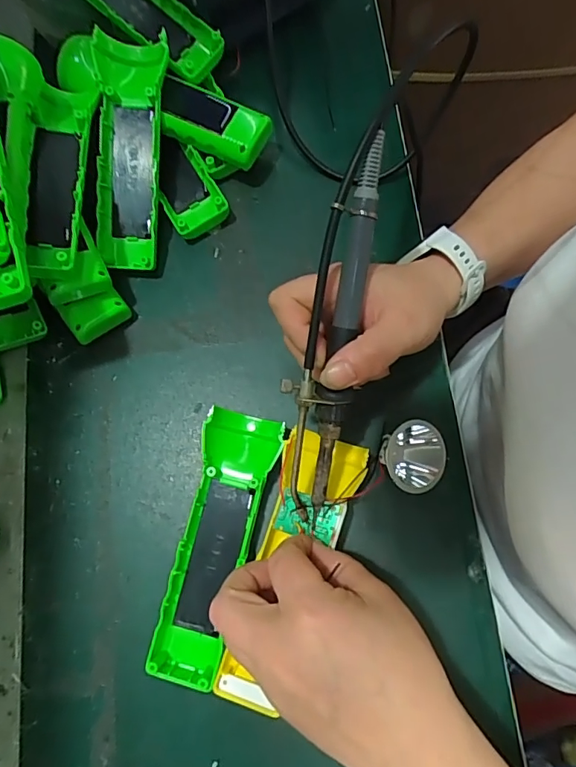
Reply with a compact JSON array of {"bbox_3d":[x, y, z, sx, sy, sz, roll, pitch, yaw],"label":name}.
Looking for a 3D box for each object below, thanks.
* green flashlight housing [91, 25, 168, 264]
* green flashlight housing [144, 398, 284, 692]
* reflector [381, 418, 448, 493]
[{"bbox_3d":[-0.114,-0.166,0.344,0.045,0.024,0.160,2,95,1],"label":"green flashlight housing"},{"bbox_3d":[-0.045,0.099,0.301,0.045,0.025,0.163,13,78,3],"label":"green flashlight housing"},{"bbox_3d":[0.079,0.047,0.302,0.034,0.029,0.043,-2,78,0],"label":"reflector"}]

